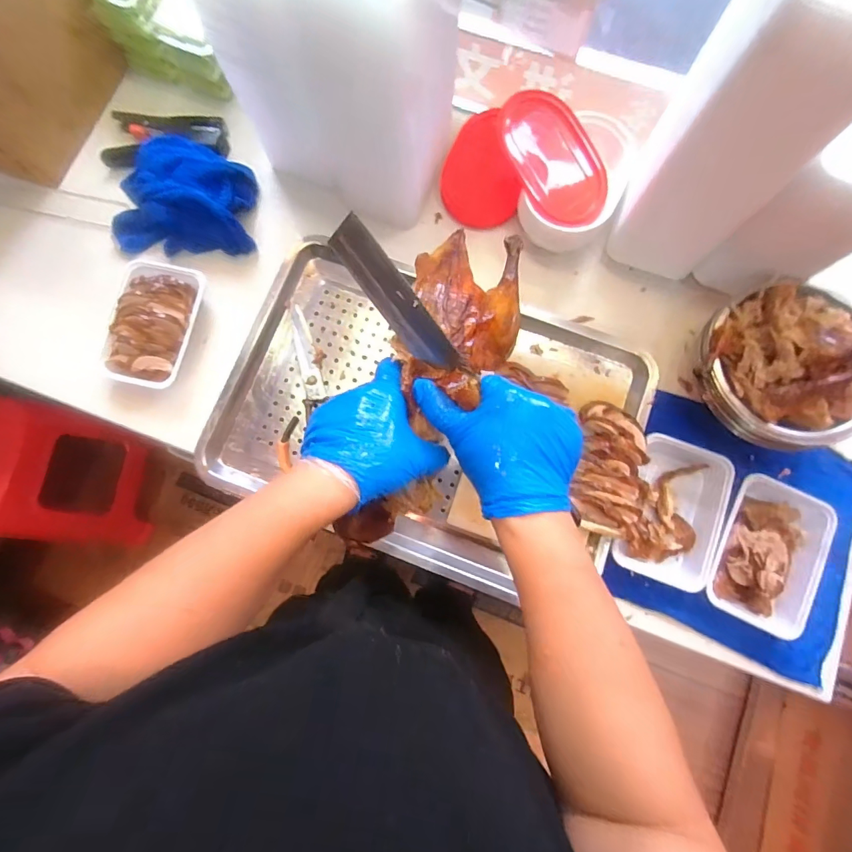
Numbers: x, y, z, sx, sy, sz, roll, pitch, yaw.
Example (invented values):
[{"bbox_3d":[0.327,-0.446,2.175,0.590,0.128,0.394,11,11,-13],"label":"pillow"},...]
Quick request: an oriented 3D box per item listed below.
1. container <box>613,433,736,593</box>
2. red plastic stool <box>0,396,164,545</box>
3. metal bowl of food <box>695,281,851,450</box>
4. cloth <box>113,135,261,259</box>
[{"bbox_3d":[0.298,0.104,0.539,0.105,0.044,0.163,22,81,5],"label":"container"},{"bbox_3d":[-0.953,0.119,1.103,0.317,0.430,0.312,10,80,3],"label":"red plastic stool"},{"bbox_3d":[0.404,-0.065,0.505,0.154,0.109,0.178,-43,82,-7],"label":"metal bowl of food"},{"bbox_3d":[-0.331,-0.308,0.607,0.187,0.068,0.145,8,80,3],"label":"cloth"}]

